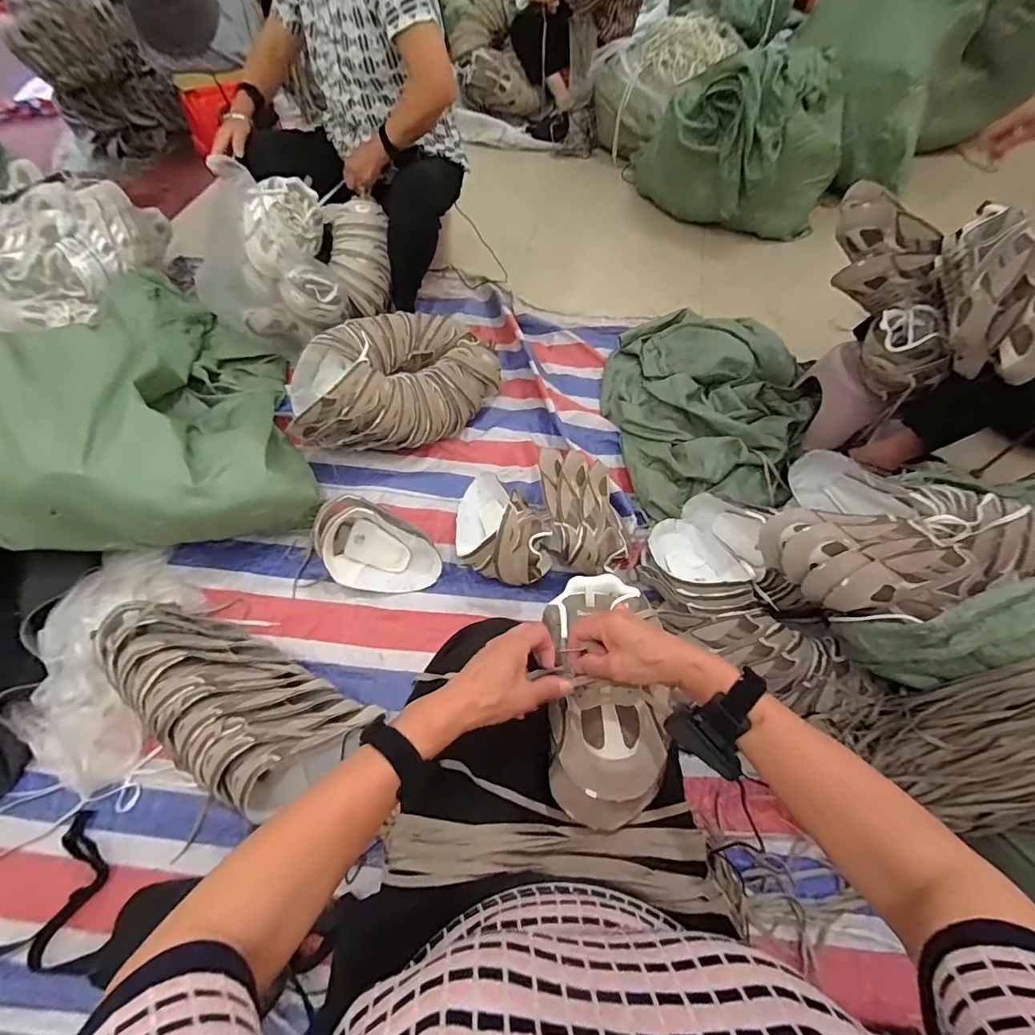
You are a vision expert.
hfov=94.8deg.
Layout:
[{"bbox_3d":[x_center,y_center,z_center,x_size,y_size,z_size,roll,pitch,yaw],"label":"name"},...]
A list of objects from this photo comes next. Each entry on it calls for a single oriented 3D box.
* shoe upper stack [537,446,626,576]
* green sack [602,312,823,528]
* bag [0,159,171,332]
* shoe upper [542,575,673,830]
[{"bbox_3d":[0.135,0.000,0.993,0.154,0.148,0.267,-10,58,-6],"label":"shoe upper stack"},{"bbox_3d":[0.480,-0.300,1.200,0.484,0.122,0.614,-6,58,-3],"label":"green sack"},{"bbox_3d":[-1.186,-0.700,1.287,0.345,0.290,0.464,-8,58,-5],"label":"bag"},{"bbox_3d":[0.099,0.173,0.505,0.125,0.056,0.258,3,51,2],"label":"shoe upper"}]

